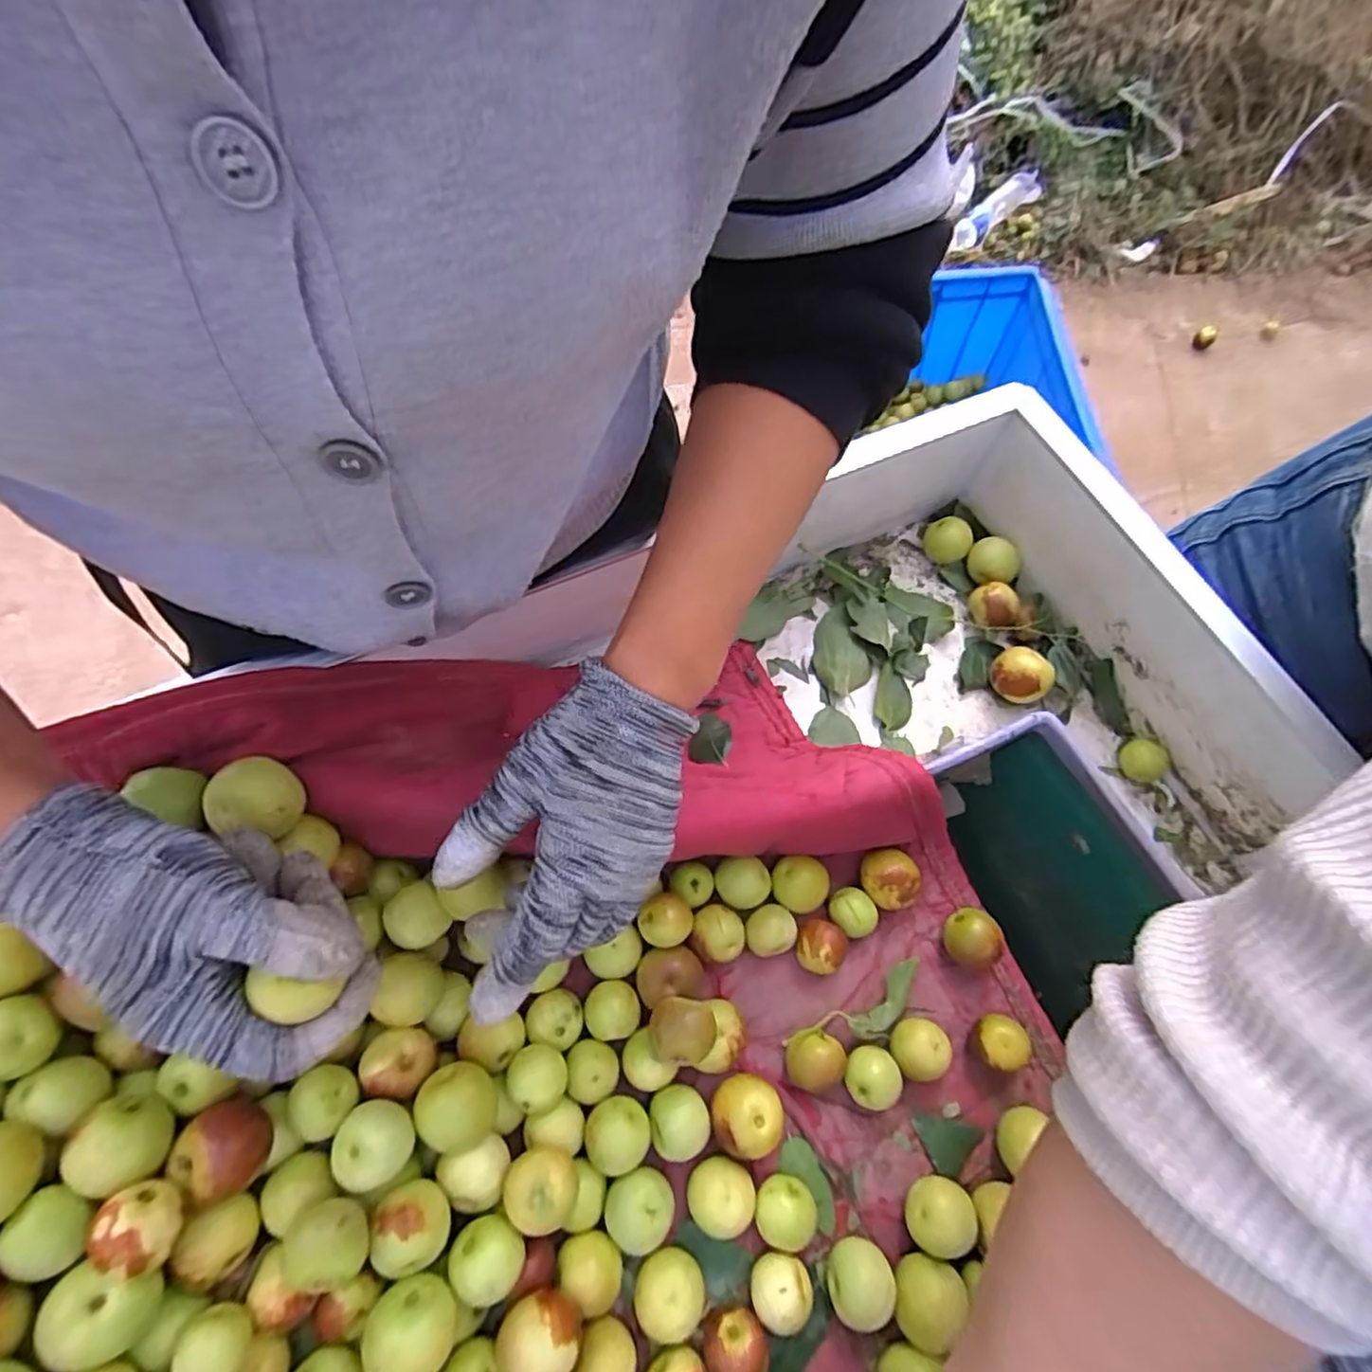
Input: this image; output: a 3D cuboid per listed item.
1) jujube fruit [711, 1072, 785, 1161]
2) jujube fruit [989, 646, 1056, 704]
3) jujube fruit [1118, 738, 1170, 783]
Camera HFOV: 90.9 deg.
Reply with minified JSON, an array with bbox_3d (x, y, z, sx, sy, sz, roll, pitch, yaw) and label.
[{"bbox_3d":[0.032,0.224,0.357,0.035,0.036,0.035,0,68,1],"label":"jujube fruit"},{"bbox_3d":[0.236,-0.005,0.481,0.034,0.033,0.040,-37,72,-13],"label":"jujube fruit"},{"bbox_3d":[0.317,0.051,0.466,0.023,0.023,0.029,-22,69,-8],"label":"jujube fruit"}]

